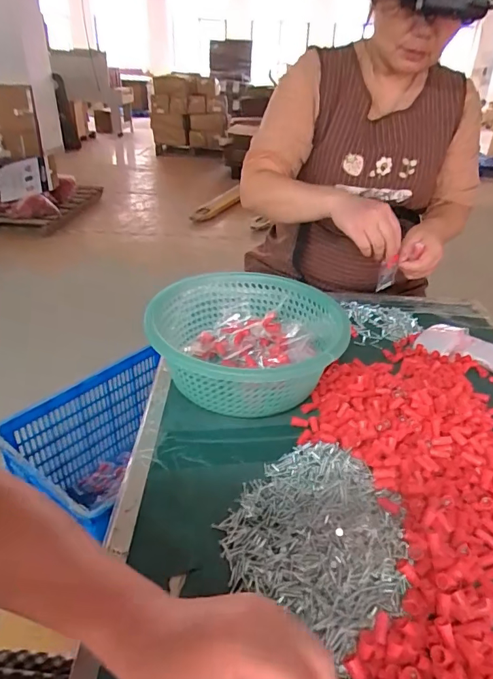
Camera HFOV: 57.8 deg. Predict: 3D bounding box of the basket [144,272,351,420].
[{"bbox_3d":[-0.002,0.006,0.642,0.263,0.105,0.266,1,31,-1],"label":"basket"}]

